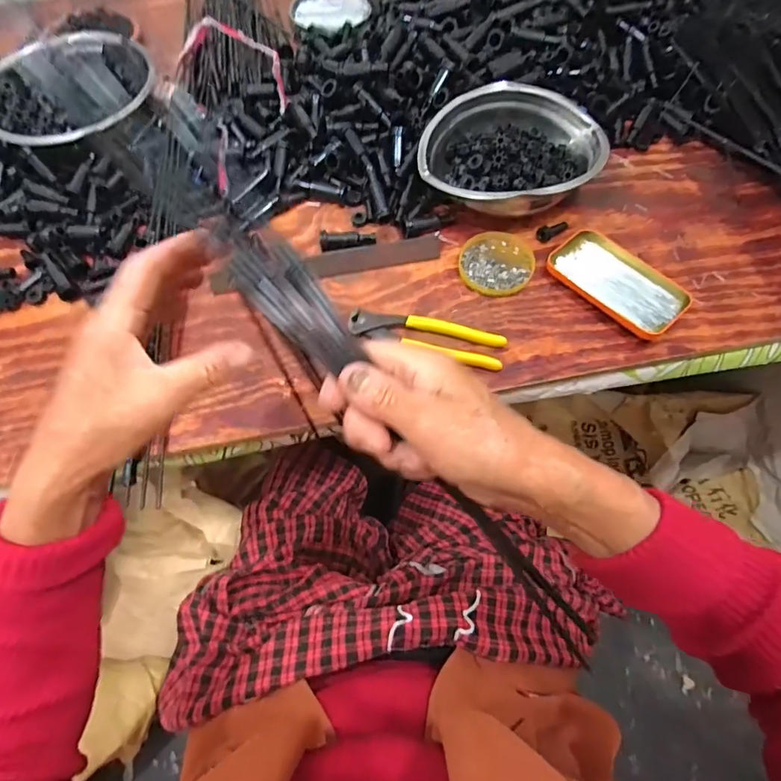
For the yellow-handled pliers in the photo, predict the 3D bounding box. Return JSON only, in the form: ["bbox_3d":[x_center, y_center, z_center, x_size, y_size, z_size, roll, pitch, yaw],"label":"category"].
[{"bbox_3d":[0.036,-0.055,0.498,0.161,0.016,0.043,12,62,10],"label":"yellow-handled pliers"}]

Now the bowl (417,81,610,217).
[{"bbox_3d":[0.146,-0.285,0.577,0.204,0.077,0.170,12,62,10],"label":"bowl"}]

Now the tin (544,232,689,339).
[{"bbox_3d":[0.245,-0.118,0.520,0.072,0.020,0.142,-38,65,-17],"label":"tin"}]

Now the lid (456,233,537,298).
[{"bbox_3d":[0.121,-0.146,0.545,0.081,0.011,0.086,-1,61,2],"label":"lid"}]

